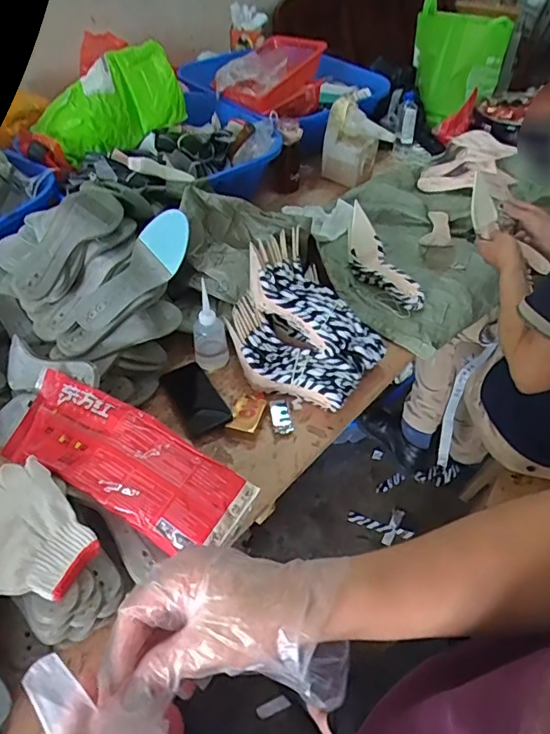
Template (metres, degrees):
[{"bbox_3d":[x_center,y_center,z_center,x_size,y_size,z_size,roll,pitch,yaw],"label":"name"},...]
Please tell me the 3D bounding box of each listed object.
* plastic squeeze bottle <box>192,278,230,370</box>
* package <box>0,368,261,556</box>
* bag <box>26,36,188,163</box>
[{"bbox_3d":[-0.123,-0.067,0.943,0.065,0.147,0.052,-7,46,-5],"label":"plastic squeeze bottle"},{"bbox_3d":[-0.216,0.133,0.721,0.363,0.065,0.133,20,50,19],"label":"package"},{"bbox_3d":[-0.406,-0.656,1.244,0.332,0.165,0.137,-31,53,-25],"label":"bag"}]

